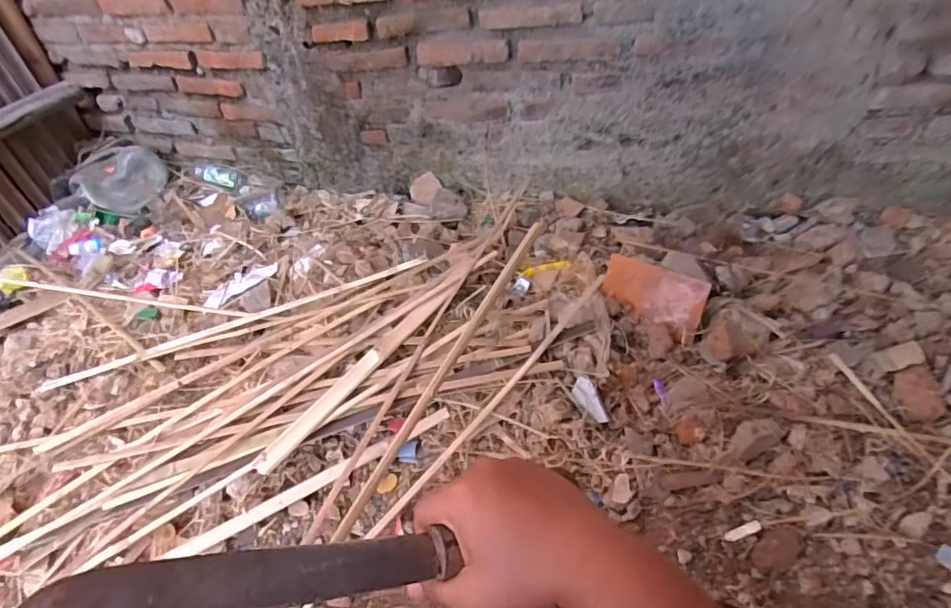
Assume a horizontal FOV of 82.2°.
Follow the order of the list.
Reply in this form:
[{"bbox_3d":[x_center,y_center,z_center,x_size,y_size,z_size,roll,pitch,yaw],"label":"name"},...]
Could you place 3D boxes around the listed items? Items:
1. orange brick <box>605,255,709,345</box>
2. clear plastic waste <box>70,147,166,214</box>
[{"bbox_3d":[0.354,-0.017,1.083,0.195,0.115,0.060,22,14,28],"label":"orange brick"},{"bbox_3d":[-1.025,-0.364,1.576,0.232,0.043,0.219,18,62,-8],"label":"clear plastic waste"}]

